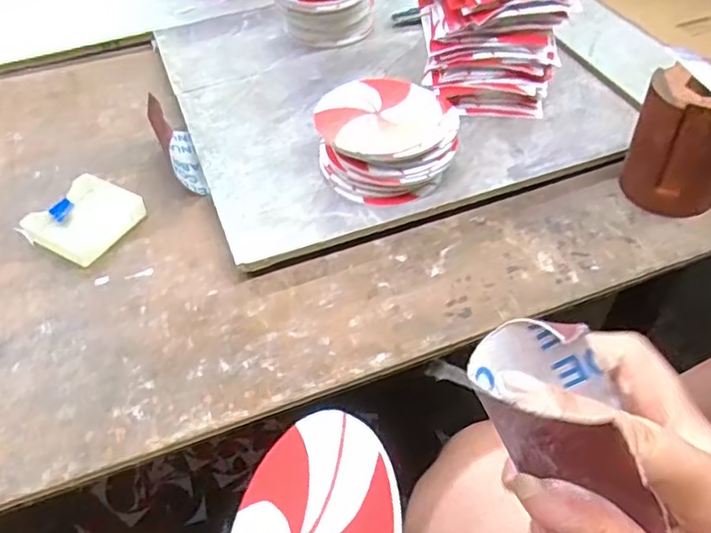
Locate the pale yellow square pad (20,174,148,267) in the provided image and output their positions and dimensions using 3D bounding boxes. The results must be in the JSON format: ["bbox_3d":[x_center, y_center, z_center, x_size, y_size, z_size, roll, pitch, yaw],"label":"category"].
[{"bbox_3d":[-0.230,-0.041,0.535,0.075,0.014,0.081,27,56,22],"label":"pale yellow square pad"}]

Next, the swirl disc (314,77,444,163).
[{"bbox_3d":[0.021,-0.120,0.502,0.100,0.009,0.095,-1,49,1],"label":"swirl disc"}]

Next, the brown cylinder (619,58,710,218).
[{"bbox_3d":[0.265,-0.104,0.499,0.077,0.098,0.076,25,56,22],"label":"brown cylinder"}]

